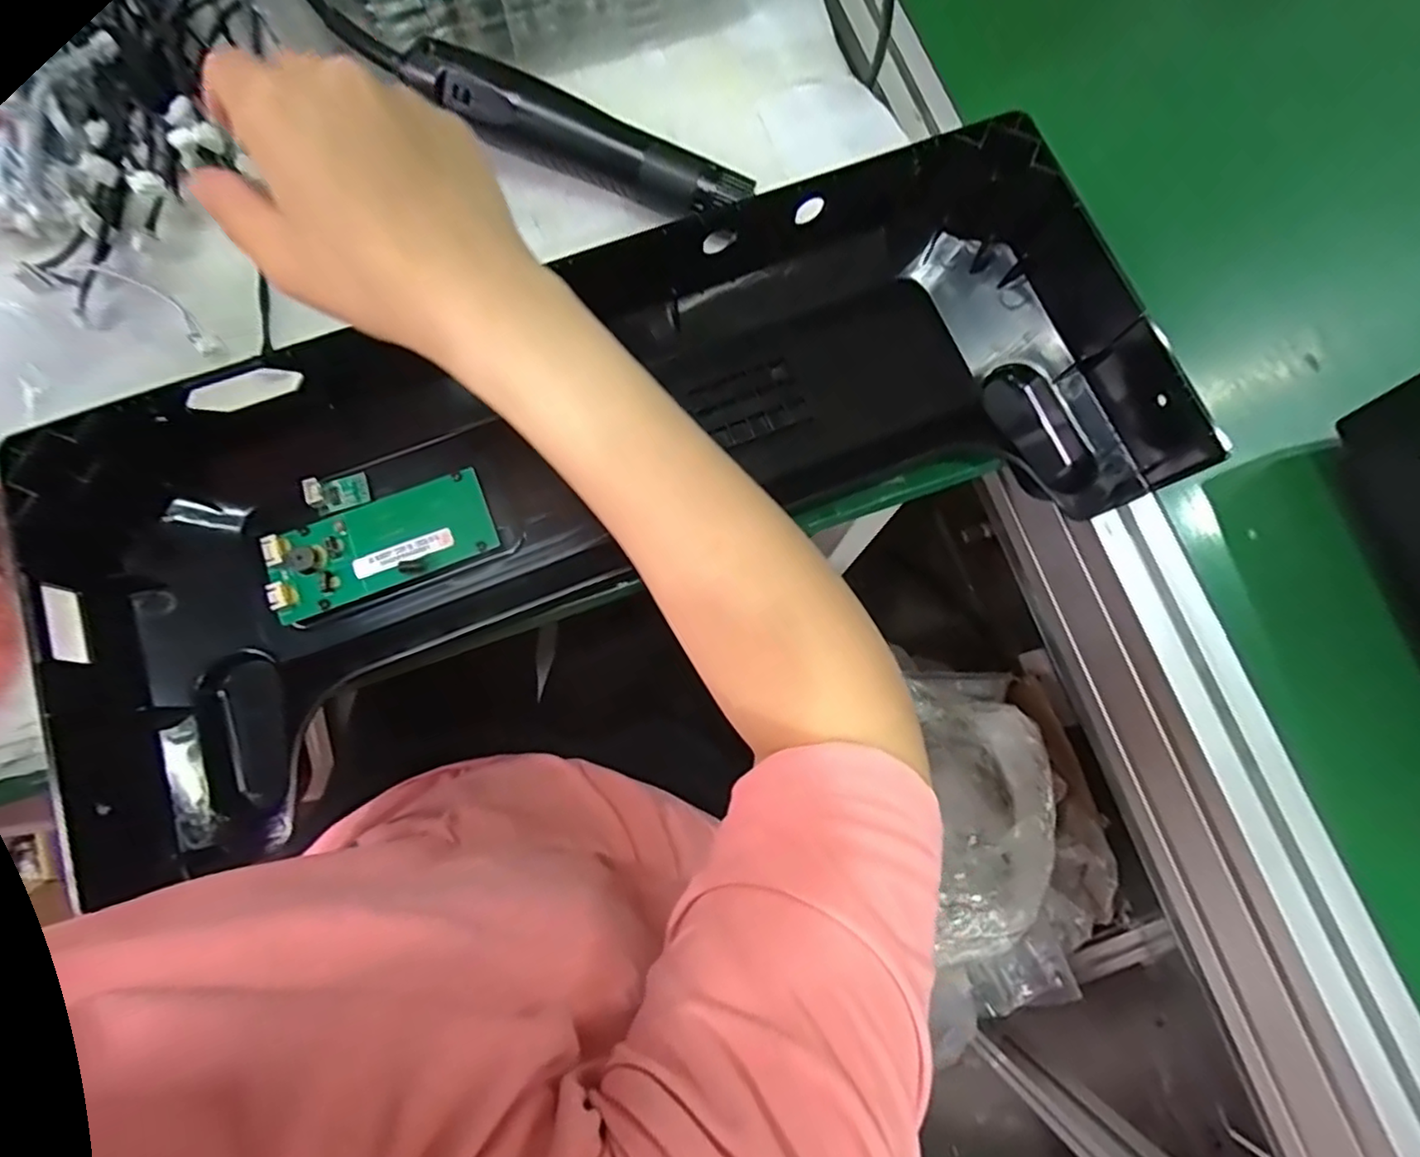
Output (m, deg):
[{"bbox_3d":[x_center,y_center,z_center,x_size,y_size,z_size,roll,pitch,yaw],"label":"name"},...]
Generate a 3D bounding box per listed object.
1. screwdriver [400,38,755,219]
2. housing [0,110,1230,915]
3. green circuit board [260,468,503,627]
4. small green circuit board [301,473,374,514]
[{"bbox_3d":[-0.072,-0.245,0.366,0.181,0.036,0.035,22,75,4],"label":"screwdriver"},{"bbox_3d":[-0.037,-0.051,0.318,0.539,0.076,0.187,-21,77,-7],"label":"housing"},{"bbox_3d":[-0.164,-0.017,0.333,0.107,0.014,0.044,-23,77,-8],"label":"green circuit board"},{"bbox_3d":[-0.190,-0.043,0.337,0.030,0.006,0.017,-10,93,-22],"label":"small green circuit board"}]

